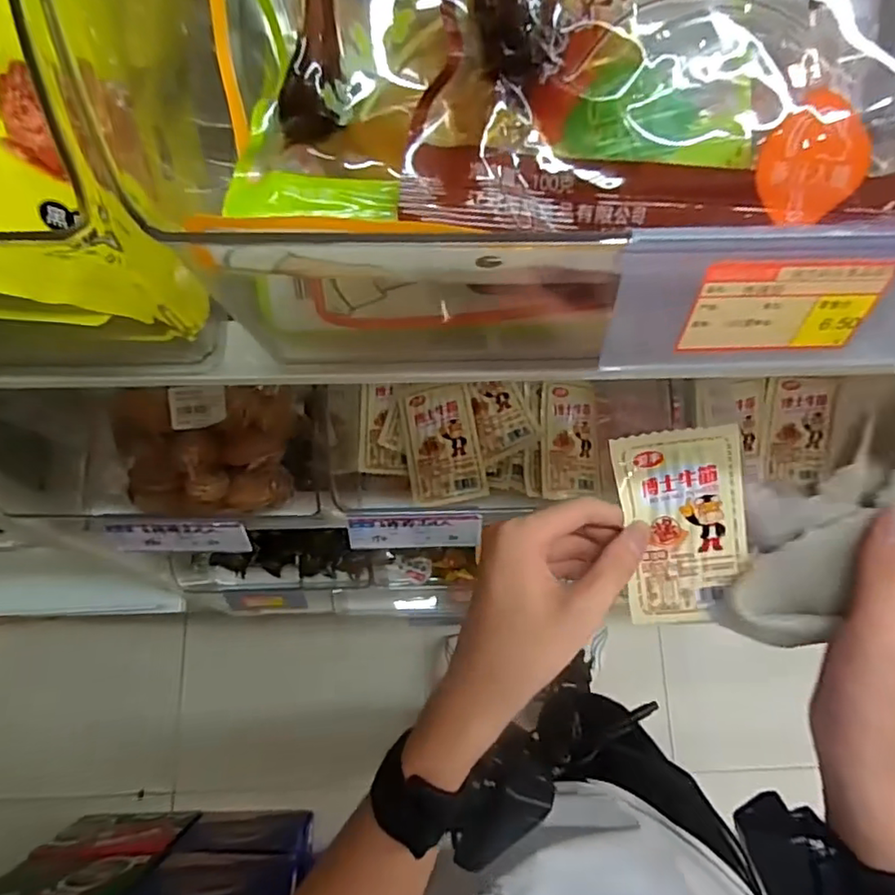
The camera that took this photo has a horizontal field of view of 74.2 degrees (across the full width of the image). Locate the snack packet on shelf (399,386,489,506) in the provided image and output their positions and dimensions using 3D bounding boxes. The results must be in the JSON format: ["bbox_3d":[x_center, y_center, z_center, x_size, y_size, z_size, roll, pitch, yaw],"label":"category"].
[{"bbox_3d":[-0.004,-0.002,0.530,0.065,0.017,0.103,-8,77,-4],"label":"snack packet on shelf"}]

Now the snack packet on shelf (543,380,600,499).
[{"bbox_3d":[0.115,-0.007,0.545,0.057,0.007,0.108,5,79,-19],"label":"snack packet on shelf"}]

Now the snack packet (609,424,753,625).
[{"bbox_3d":[0.136,0.046,0.339,0.067,0.004,0.111,-8,98,11],"label":"snack packet"}]

